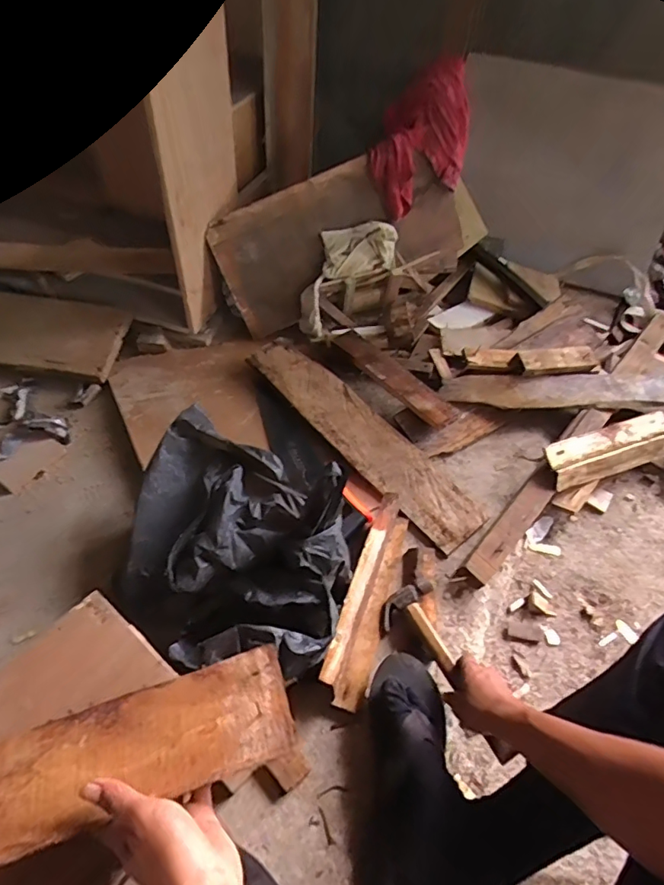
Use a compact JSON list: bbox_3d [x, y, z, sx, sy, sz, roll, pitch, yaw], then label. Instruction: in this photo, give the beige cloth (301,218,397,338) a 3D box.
[{"bbox_3d":[0.019,-0.383,1.148,0.303,0.156,0.037,-48,18,5],"label":"beige cloth"}]

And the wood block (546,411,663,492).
[{"bbox_3d":[0.544,0.007,0.970,0.324,0.065,0.077,-17,52,-18],"label":"wood block"}]

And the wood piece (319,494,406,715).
[{"bbox_3d":[0.061,0.221,0.761,0.061,0.066,0.308,17,52,9],"label":"wood piece"}]

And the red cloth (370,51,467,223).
[{"bbox_3d":[0.193,-0.653,1.106,0.258,0.240,0.064,-29,25,-4],"label":"red cloth"}]

